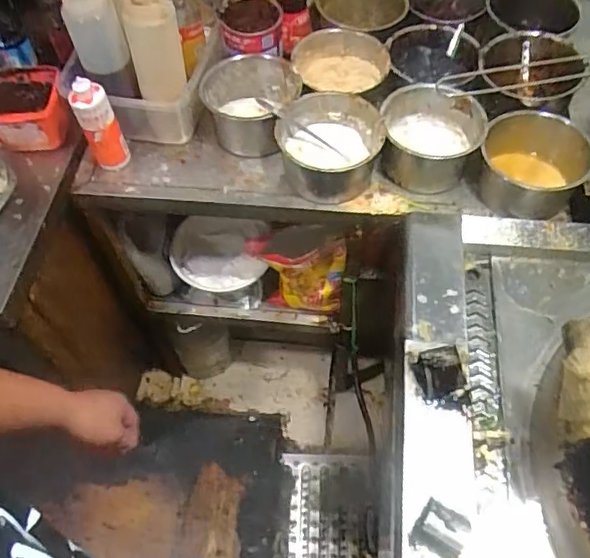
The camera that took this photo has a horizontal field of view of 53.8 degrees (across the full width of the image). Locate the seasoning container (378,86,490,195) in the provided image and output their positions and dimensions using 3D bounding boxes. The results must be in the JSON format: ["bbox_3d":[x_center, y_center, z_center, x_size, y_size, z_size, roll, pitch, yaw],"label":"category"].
[{"bbox_3d":[0.204,-0.212,0.882,0.143,0.086,0.138,10,60,7],"label":"seasoning container"}]

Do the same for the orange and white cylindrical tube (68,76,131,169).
[{"bbox_3d":[-0.287,-0.223,0.862,0.052,0.144,0.050,0,59,1],"label":"orange and white cylindrical tube"}]

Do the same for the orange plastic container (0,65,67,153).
[{"bbox_3d":[-0.419,-0.268,0.912,0.120,0.072,0.112,-2,59,0],"label":"orange plastic container"}]

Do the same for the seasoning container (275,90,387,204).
[{"bbox_3d":[0.050,-0.199,0.871,0.148,0.079,0.139,0,59,1],"label":"seasoning container"}]

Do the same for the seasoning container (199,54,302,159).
[{"bbox_3d":[-0.069,-0.277,0.937,0.153,0.088,0.153,1,59,2],"label":"seasoning container"}]

